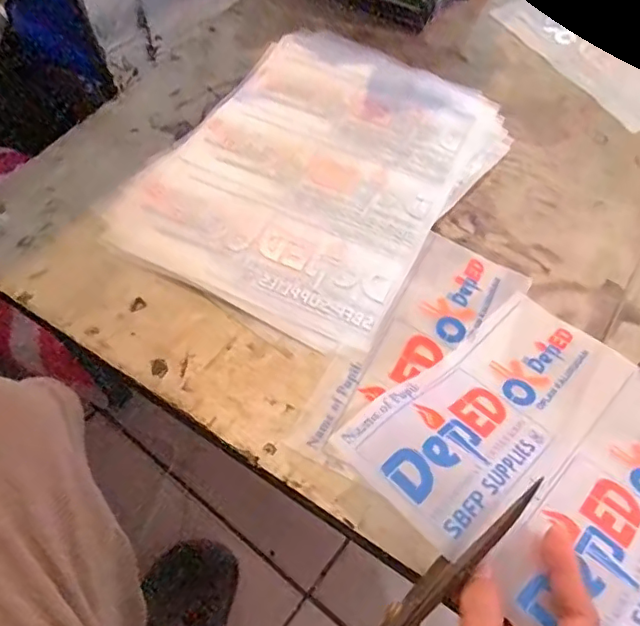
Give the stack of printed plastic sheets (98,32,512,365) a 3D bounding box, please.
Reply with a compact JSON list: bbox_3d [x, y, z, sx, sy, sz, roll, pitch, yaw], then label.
[{"bbox_3d":[0.001,-0.152,0.563,0.279,0.013,0.366,26,61,15],"label":"stack of printed plastic sheets"}]

